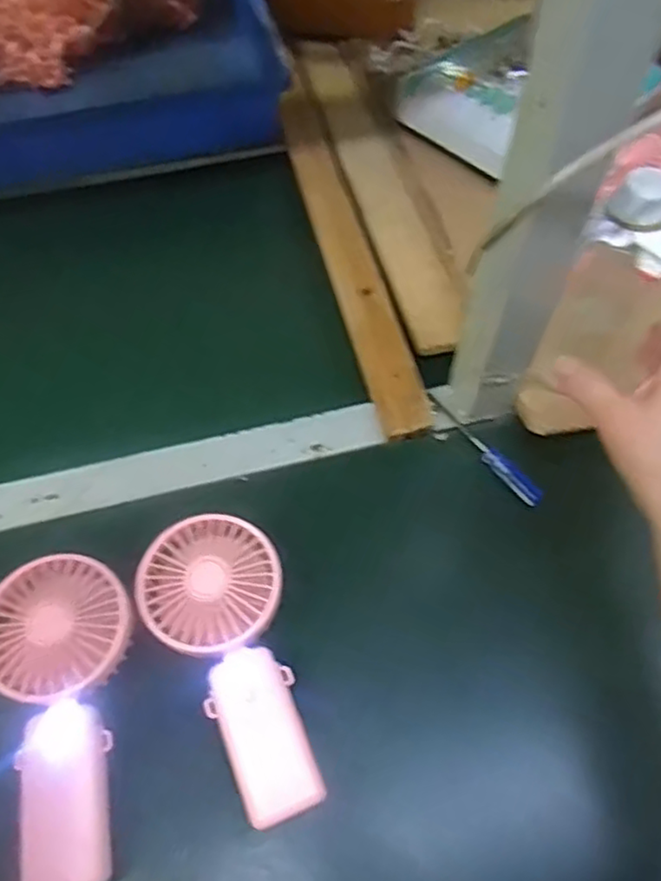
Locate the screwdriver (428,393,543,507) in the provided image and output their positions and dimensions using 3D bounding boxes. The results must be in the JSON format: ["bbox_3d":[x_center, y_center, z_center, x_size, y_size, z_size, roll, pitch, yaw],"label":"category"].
[{"bbox_3d":[0.115,0.004,0.501,0.012,0.017,0.121,-30,62,-19],"label":"screwdriver"}]

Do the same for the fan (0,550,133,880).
[{"bbox_3d":[-0.156,0.161,0.392,0.086,0.047,0.184,-14,58,-10],"label":"fan"}]

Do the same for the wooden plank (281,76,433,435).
[{"bbox_3d":[0.008,-0.201,0.625,0.040,0.031,0.465,-11,57,-8],"label":"wooden plank"}]

